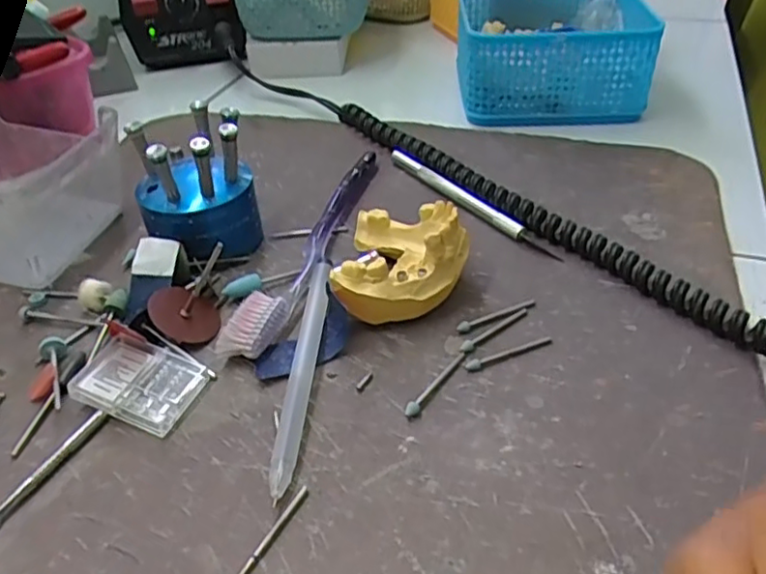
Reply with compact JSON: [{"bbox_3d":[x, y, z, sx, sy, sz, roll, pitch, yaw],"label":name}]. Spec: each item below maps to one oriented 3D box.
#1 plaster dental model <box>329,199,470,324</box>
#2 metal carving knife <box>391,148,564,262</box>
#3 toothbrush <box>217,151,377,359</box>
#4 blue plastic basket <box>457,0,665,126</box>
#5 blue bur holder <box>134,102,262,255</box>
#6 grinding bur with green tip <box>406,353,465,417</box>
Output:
[{"bbox_3d":[0.011,-0.015,0.307,0.058,0.037,0.071,3,39,8],"label":"plaster dental model"},{"bbox_3d":[0.047,-0.051,0.374,0.008,0.009,0.135,-25,43,-26],"label":"metal carving knife"},{"bbox_3d":[-0.031,-0.026,0.343,0.019,0.013,0.185,11,40,17],"label":"toothbrush"},{"bbox_3d":[0.123,-0.181,0.493,0.124,0.067,0.140,0,38,3],"label":"blue plastic basket"},{"bbox_3d":[-0.094,-0.050,0.331,0.058,0.070,0.050,-11,39,-10],"label":"blue bur holder"},{"bbox_3d":[0.022,0.038,0.266,0.005,0.005,0.042,21,44,27],"label":"grinding bur with green tip"}]

